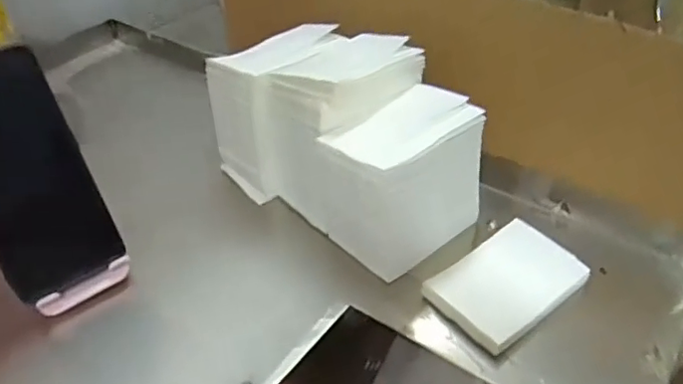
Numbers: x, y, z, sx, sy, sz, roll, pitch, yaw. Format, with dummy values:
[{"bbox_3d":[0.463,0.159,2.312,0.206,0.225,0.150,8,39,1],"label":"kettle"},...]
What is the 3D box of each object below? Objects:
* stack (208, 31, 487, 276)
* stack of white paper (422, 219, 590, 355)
[{"bbox_3d":[0.002,-0.050,0.459,0.116,0.114,0.210,-31,48,-32],"label":"stack"},{"bbox_3d":[0.117,0.066,0.411,0.102,0.021,0.067,-27,46,-29],"label":"stack of white paper"}]

